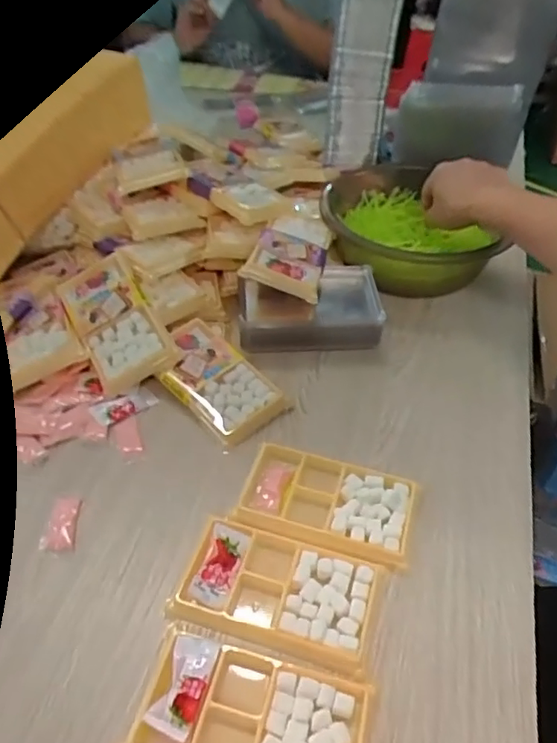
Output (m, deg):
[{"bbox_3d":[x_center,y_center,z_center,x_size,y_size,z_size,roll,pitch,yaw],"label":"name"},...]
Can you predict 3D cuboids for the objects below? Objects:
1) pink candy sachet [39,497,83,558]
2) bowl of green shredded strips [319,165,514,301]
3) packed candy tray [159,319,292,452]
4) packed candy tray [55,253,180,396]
[{"bbox_3d":[-0.162,0.114,0.420,0.023,0.004,0.046,-2,45,-5],"label":"pink candy sachet"},{"bbox_3d":[0.153,-0.166,0.671,0.196,0.078,0.214,14,44,6],"label":"bowl of green shredded strips"},{"bbox_3d":[-0.059,0.006,0.513,0.069,0.023,0.132,-33,54,-31],"label":"packed candy tray"},{"bbox_3d":[-0.156,-0.050,0.532,0.071,0.016,0.140,-33,69,-3],"label":"packed candy tray"}]

